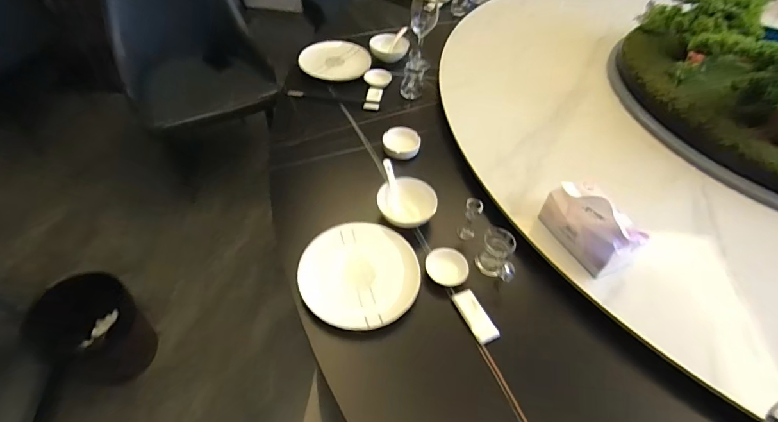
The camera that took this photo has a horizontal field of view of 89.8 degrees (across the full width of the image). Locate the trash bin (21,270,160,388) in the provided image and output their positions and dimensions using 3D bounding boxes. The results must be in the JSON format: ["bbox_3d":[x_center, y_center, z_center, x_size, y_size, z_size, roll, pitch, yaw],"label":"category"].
[{"bbox_3d":[-0.897,0.372,1.189,0.231,0.318,0.272,30,53,19],"label":"trash bin"}]

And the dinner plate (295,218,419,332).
[{"bbox_3d":[-0.051,0.101,0.656,0.191,0.017,0.197,3,49,-3],"label":"dinner plate"}]

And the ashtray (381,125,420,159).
[{"bbox_3d":[0.028,-0.155,0.896,0.085,0.032,0.088,3,49,-3],"label":"ashtray"}]

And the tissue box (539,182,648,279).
[{"bbox_3d":[0.350,0.017,0.674,0.091,0.102,0.157,-20,54,-21],"label":"tissue box"}]

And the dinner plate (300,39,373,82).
[{"bbox_3d":[-0.152,-0.429,1.108,0.192,0.030,0.170,-2,49,-7],"label":"dinner plate"}]

